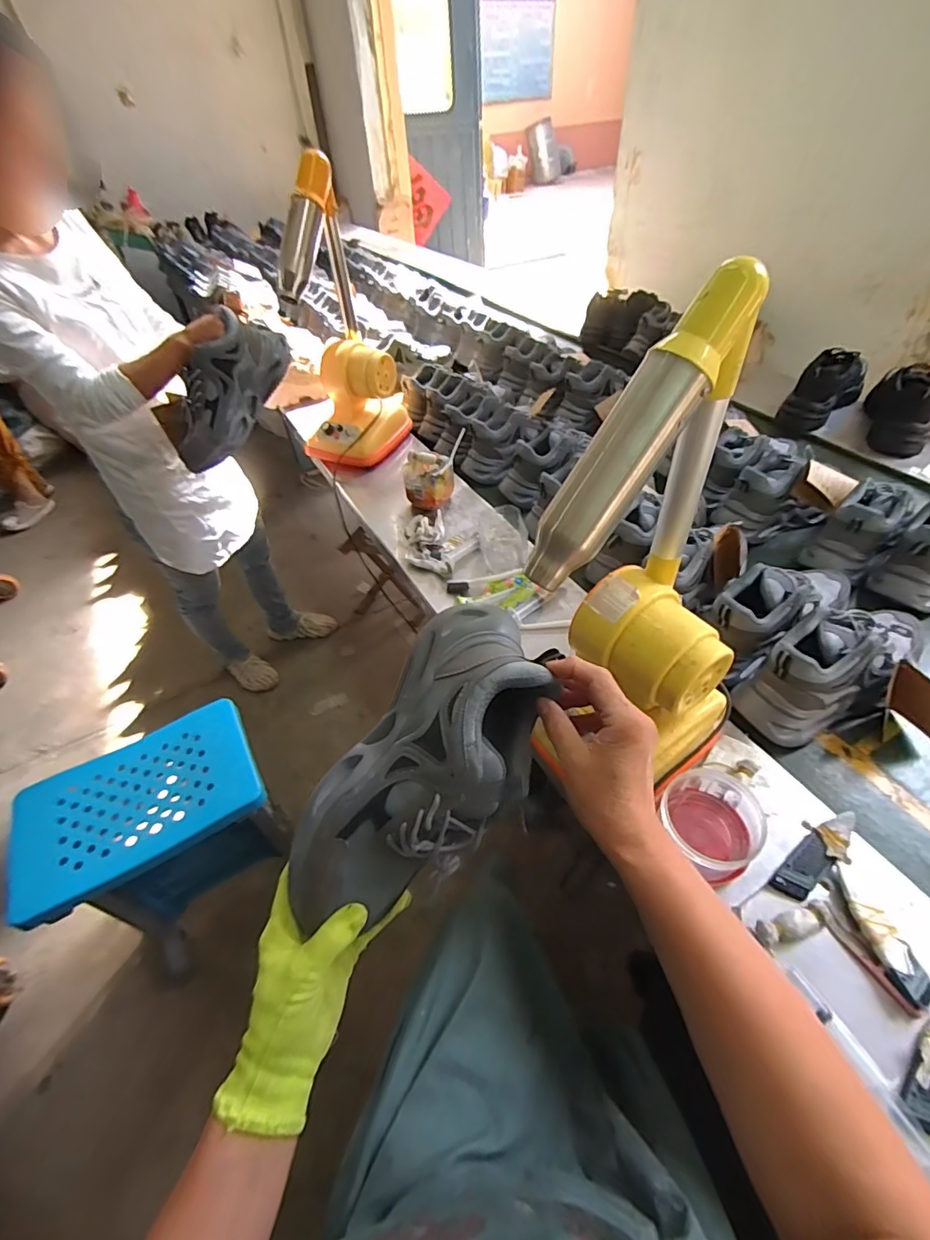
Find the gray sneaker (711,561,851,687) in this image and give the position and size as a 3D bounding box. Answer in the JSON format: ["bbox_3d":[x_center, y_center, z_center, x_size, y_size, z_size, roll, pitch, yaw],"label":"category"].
[{"bbox_3d":[0.478,-0.022,0.768,0.277,0.108,0.106,-28,50,-21],"label":"gray sneaker"}]

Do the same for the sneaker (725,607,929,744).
[{"bbox_3d":[0.507,0.060,0.693,0.291,0.128,0.105,-23,49,-17],"label":"sneaker"}]

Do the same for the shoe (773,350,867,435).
[{"bbox_3d":[0.862,-0.550,1.219,0.230,0.133,0.105,-35,53,-26],"label":"shoe"}]

